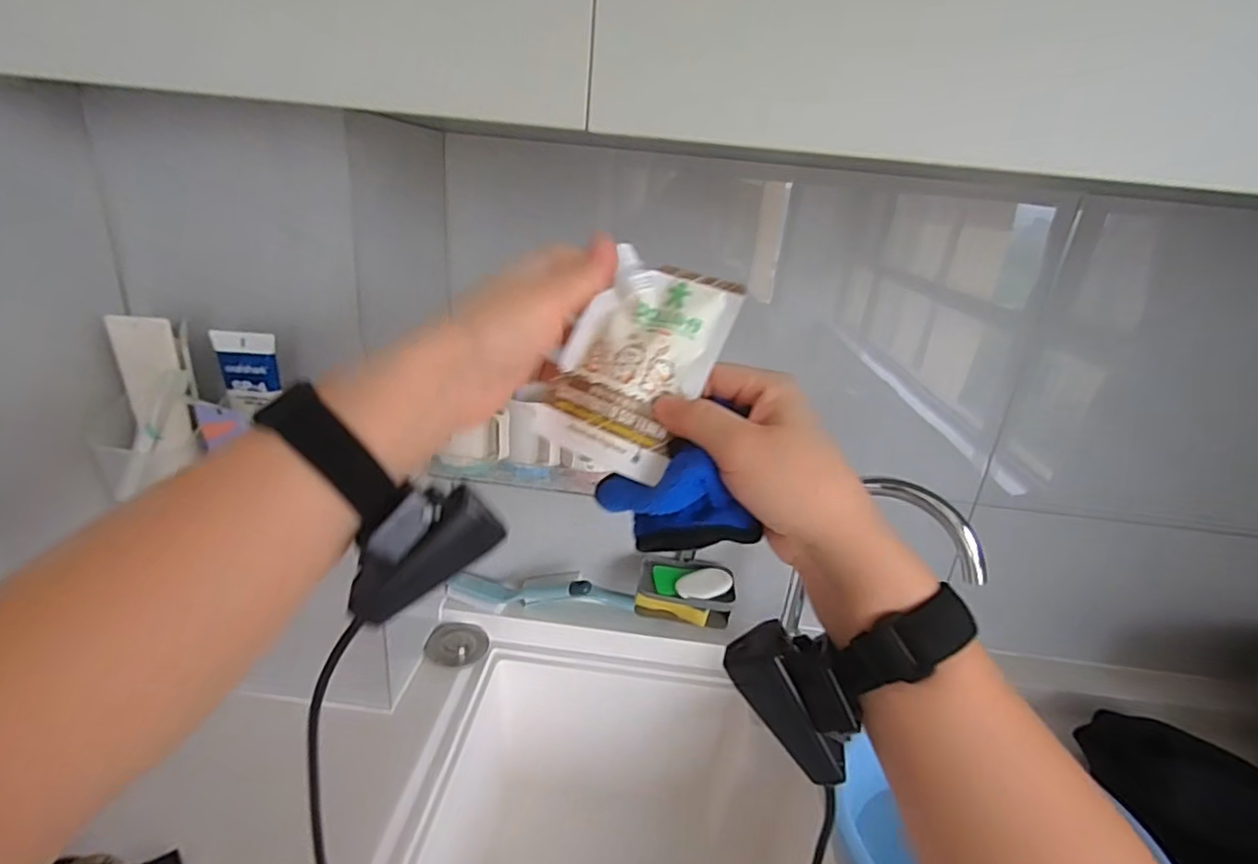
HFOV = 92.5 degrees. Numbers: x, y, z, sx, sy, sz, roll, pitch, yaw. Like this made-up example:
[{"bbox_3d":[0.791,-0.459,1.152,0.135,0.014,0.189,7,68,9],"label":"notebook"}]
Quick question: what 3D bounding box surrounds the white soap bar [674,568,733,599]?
[{"bbox_3d":[0.107,0.216,0.849,0.082,0.015,0.047,-9,35,-13],"label":"white soap bar"}]

